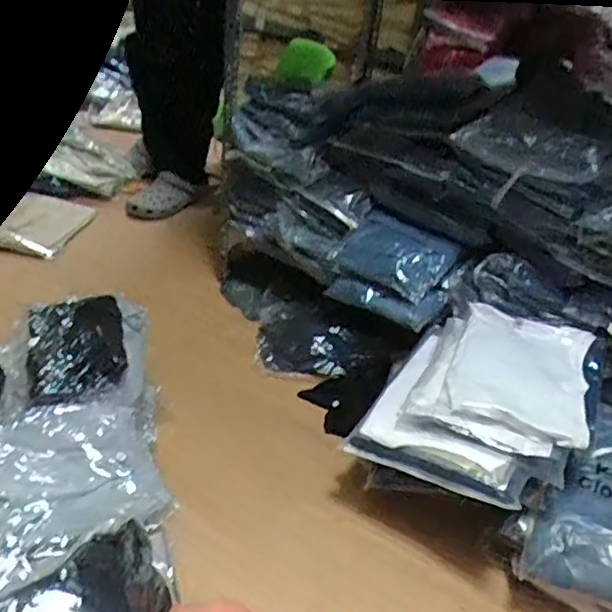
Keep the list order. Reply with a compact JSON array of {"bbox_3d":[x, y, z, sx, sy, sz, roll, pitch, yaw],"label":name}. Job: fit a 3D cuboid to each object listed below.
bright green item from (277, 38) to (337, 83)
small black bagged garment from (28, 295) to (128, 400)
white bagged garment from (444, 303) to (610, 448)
[{"bbox_3d":[-0.002,-0.714,1.810,0.028,0.115,0.255,-19,28,-33],"label":"bright green item"},{"bbox_3d":[-0.348,0.059,0.953,0.133,0.071,0.208,-5,37,-17],"label":"small black bagged garment"},{"bbox_3d":[0.348,0.106,0.999,0.222,0.049,0.254,20,37,17],"label":"white bagged garment"}]

